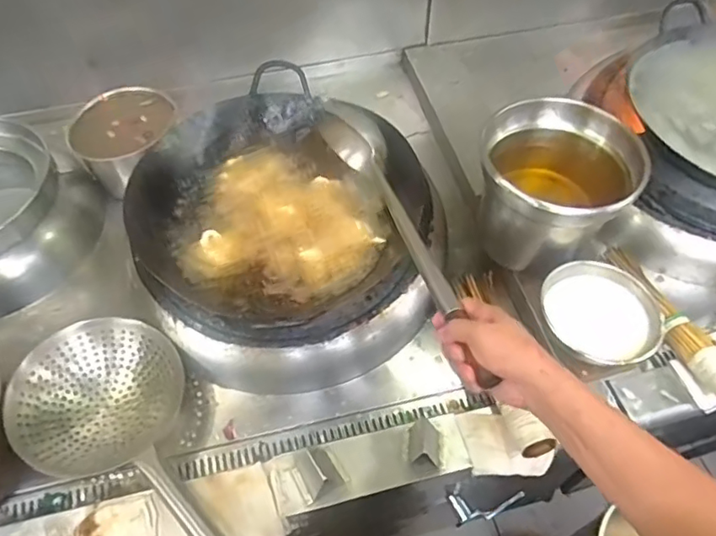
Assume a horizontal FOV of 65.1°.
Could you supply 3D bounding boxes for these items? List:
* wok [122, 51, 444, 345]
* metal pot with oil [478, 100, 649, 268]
[{"bbox_3d":[-0.122,-0.078,0.892,0.404,0.162,0.403,32,61,22],"label":"wok"},{"bbox_3d":[0.305,-0.124,0.870,0.230,0.188,0.192,9,55,8],"label":"metal pot with oil"}]

